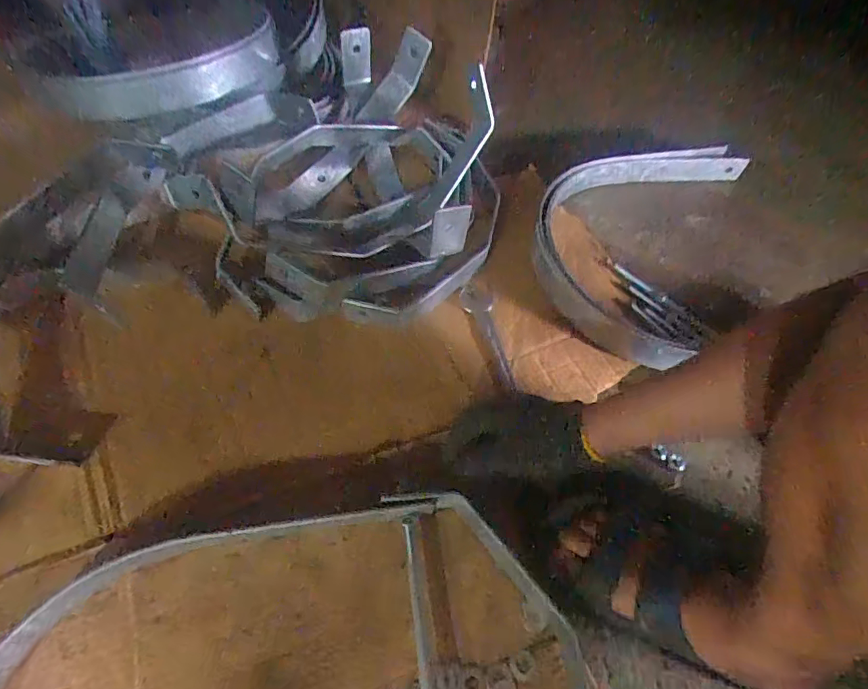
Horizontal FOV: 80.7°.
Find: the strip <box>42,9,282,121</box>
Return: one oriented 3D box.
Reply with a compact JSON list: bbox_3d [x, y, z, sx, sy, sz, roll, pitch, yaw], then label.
[{"bbox_3d":[-0.338,-0.357,0.703,0.329,0.077,0.110,-27,65,-19],"label":"strip"}]

